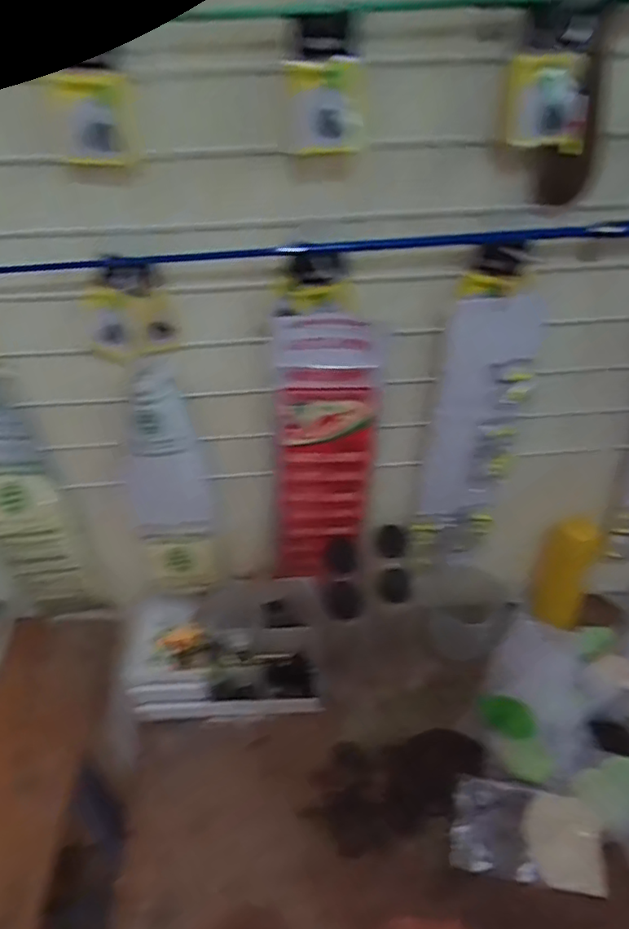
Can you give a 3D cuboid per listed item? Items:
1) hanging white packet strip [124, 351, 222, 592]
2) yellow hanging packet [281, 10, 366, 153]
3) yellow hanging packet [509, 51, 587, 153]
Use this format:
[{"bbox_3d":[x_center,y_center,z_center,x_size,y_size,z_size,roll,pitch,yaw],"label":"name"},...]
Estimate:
[{"bbox_3d":[-0.171,0.026,0.727,0.105,0.314,0.032,2,36,10],"label":"hanging white packet strip"},{"bbox_3d":[0.010,-0.288,0.491,0.057,0.092,0.020,1,40,3],"label":"yellow hanging packet"},{"bbox_3d":[0.184,-0.283,0.503,0.061,0.064,0.030,11,42,15],"label":"yellow hanging packet"}]

